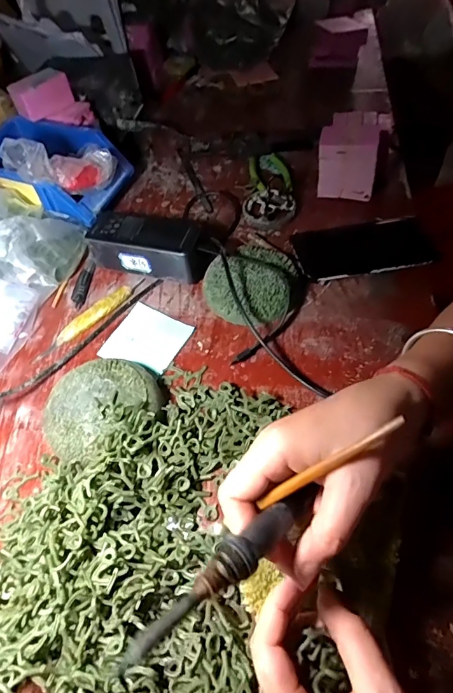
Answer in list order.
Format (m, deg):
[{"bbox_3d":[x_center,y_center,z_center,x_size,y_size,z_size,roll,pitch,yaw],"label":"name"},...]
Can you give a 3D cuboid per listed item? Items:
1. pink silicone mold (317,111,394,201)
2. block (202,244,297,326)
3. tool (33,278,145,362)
[{"bbox_3d":[0.160,-0.244,0.565,0.074,0.078,0.095,19,59,14],"label":"pink silicone mold"},{"bbox_3d":[0.029,-0.069,0.492,0.101,0.026,0.099,-1,56,2],"label":"block"},{"bbox_3d":[-0.147,-0.034,0.487,0.017,0.013,0.146,37,65,24],"label":"tool"}]

